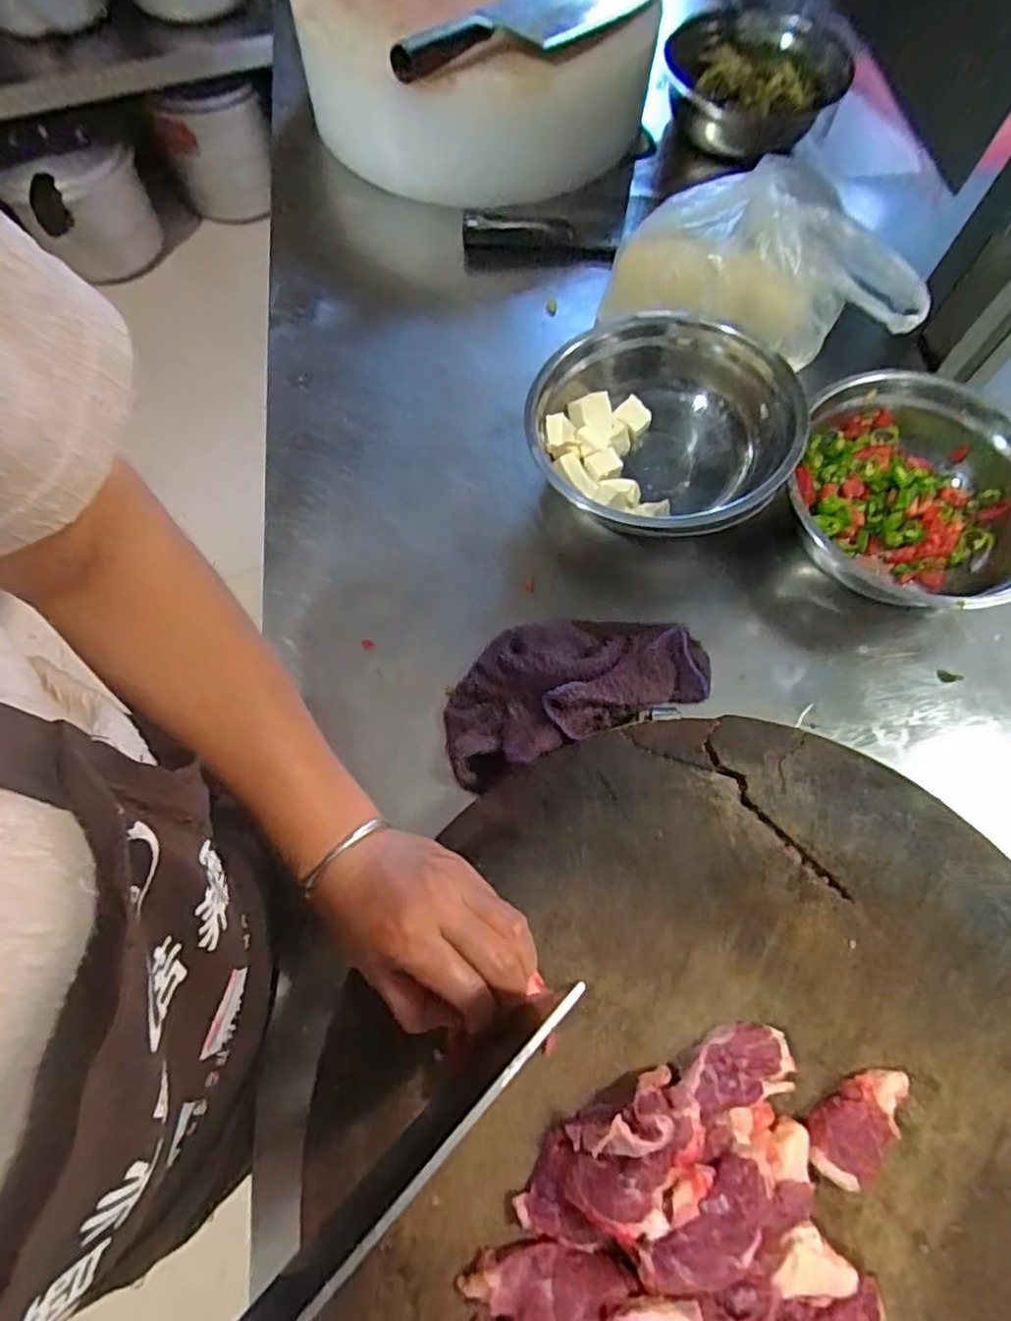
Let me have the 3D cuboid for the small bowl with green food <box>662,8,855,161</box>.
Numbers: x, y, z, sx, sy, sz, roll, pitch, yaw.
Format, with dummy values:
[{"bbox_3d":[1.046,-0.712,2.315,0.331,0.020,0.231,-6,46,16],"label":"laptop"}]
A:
[{"bbox_3d":[0.268,-0.629,0.683,0.176,0.080,0.141,6,68,2],"label":"small bowl with green food"}]

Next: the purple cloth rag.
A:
[{"bbox_3d":[0.047,0.008,0.438,0.201,0.043,0.102,-24,69,-10],"label":"purple cloth rag"}]

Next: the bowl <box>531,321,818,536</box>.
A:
[{"bbox_3d":[0.117,-0.172,0.493,0.195,0.078,0.190,0,68,0],"label":"bowl"}]

